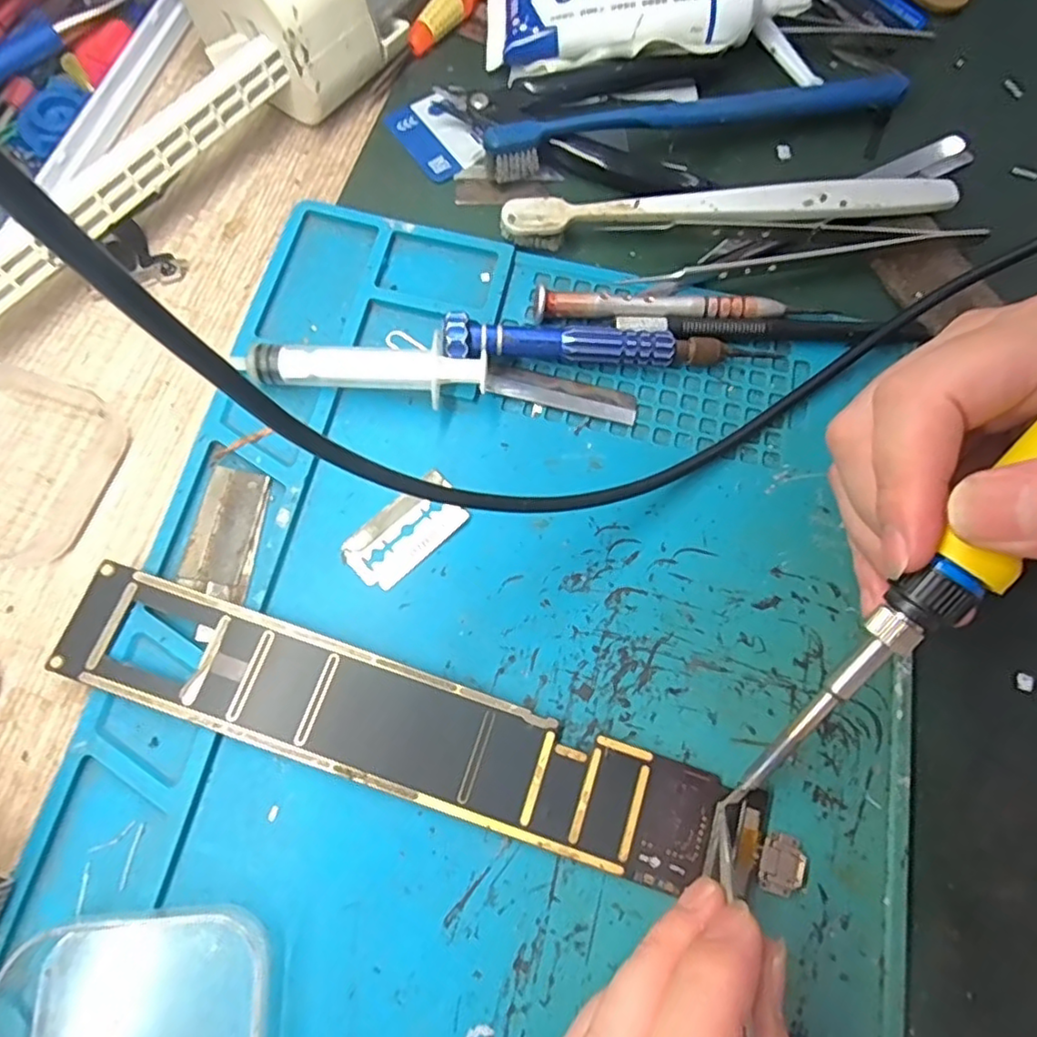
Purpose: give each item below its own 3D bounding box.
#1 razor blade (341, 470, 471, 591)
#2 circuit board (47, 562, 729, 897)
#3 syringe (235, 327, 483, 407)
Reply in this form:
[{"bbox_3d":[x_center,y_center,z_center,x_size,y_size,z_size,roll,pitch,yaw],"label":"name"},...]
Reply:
[{"bbox_3d":[-0.038,0.004,0.212,0.043,0.004,0.022,-42,79,-13],"label":"razor blade"},{"bbox_3d":[-0.039,0.062,0.190,0.199,0.004,0.034,19,73,2],"label":"circuit board"},{"bbox_3d":[-0.053,-0.050,0.221,0.084,0.017,0.022,-2,73,-3],"label":"syringe"}]

